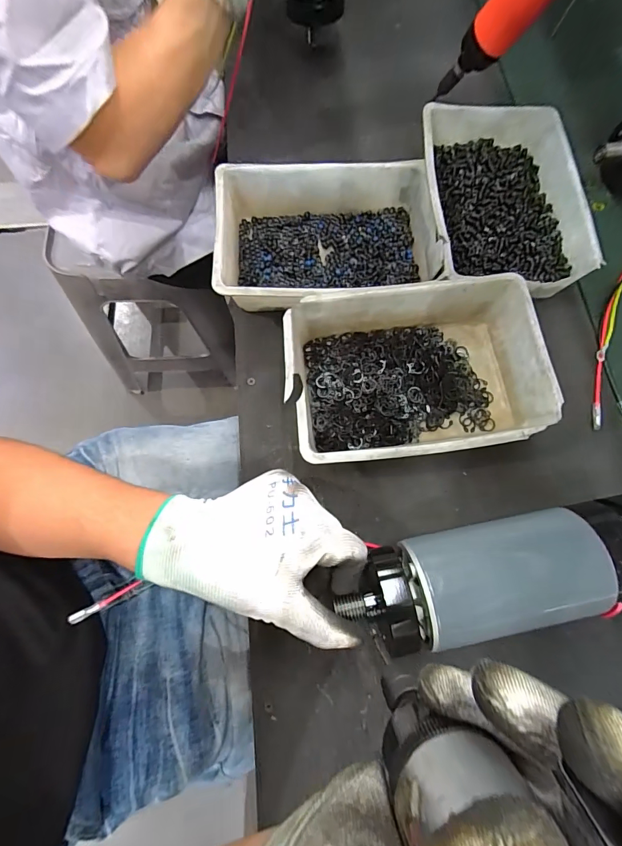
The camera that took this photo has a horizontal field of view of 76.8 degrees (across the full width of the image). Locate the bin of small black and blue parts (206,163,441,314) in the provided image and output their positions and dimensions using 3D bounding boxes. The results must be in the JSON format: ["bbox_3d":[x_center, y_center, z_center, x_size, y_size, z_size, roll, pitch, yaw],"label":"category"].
[{"bbox_3d":[0.014,-0.175,0.375,0.195,0.056,0.145,-2,74,-3],"label":"bin of small black and blue parts"}]

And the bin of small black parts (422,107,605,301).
[{"bbox_3d":[0.183,-0.217,0.392,0.148,0.055,0.200,-2,74,-3],"label":"bin of small black parts"}]

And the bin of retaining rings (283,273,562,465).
[{"bbox_3d":[0.085,-0.041,0.333,0.205,0.059,0.142,-7,74,-5],"label":"bin of retaining rings"}]

